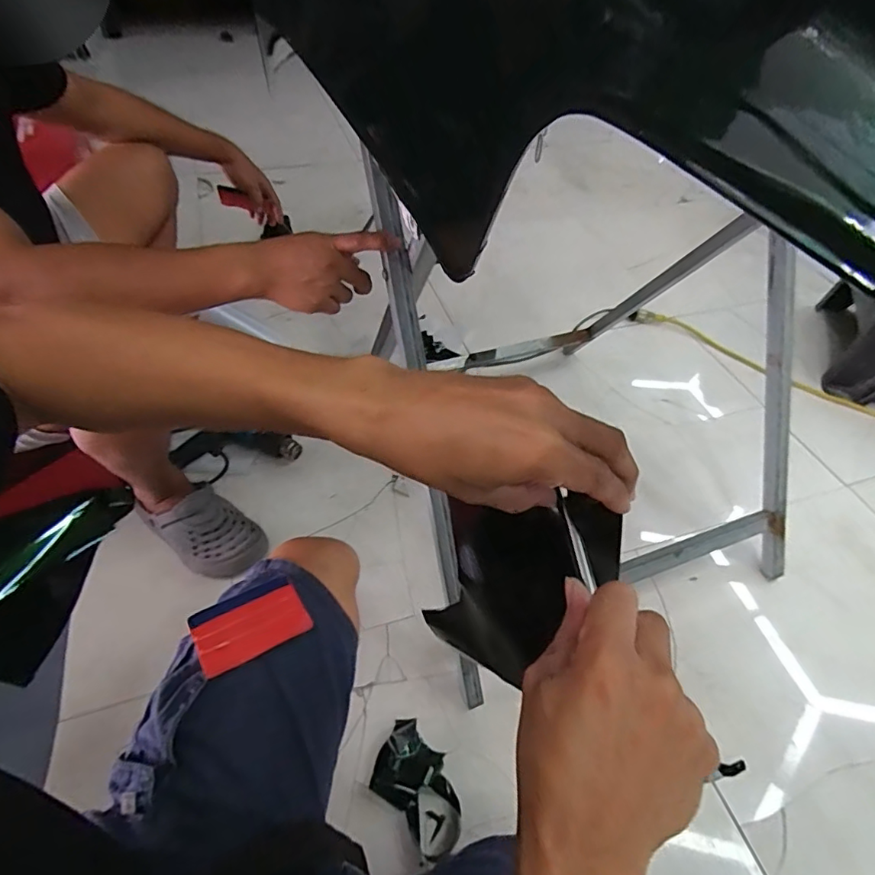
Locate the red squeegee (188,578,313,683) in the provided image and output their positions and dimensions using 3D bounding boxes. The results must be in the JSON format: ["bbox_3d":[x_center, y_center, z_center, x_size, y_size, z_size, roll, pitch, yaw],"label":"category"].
[{"bbox_3d":[-0.181,0.180,0.512,0.101,0.006,0.069,-21,47,-27],"label":"red squeegee"}]

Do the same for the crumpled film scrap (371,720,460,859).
[{"bbox_3d":[-0.024,0.456,0.697,0.146,0.035,0.095,36,56,26],"label":"crumpled film scrap"}]

